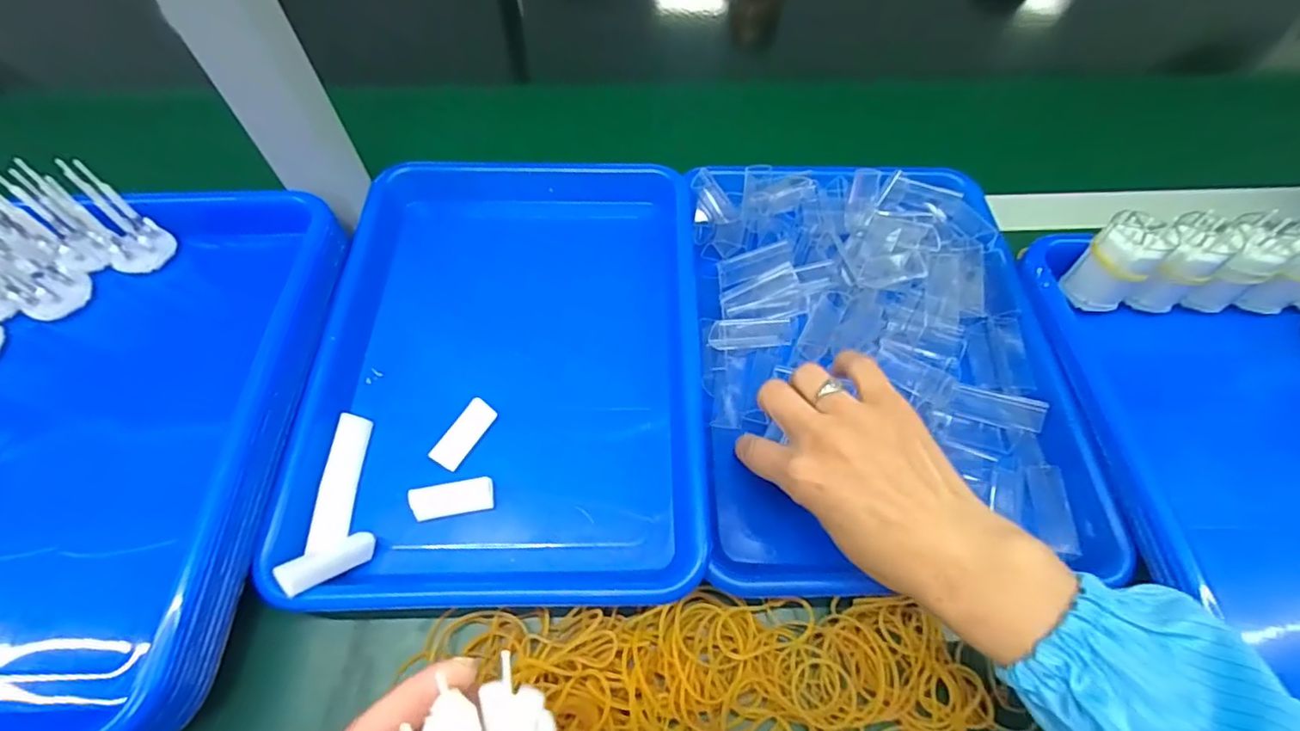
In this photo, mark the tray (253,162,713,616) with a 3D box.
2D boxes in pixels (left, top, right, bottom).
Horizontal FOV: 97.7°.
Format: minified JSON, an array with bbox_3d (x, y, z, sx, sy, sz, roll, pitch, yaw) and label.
[{"bbox_3d":[-0.091,-0.006,0.398,0.242,0.053,0.326,-1,59,-2],"label":"tray"}]

